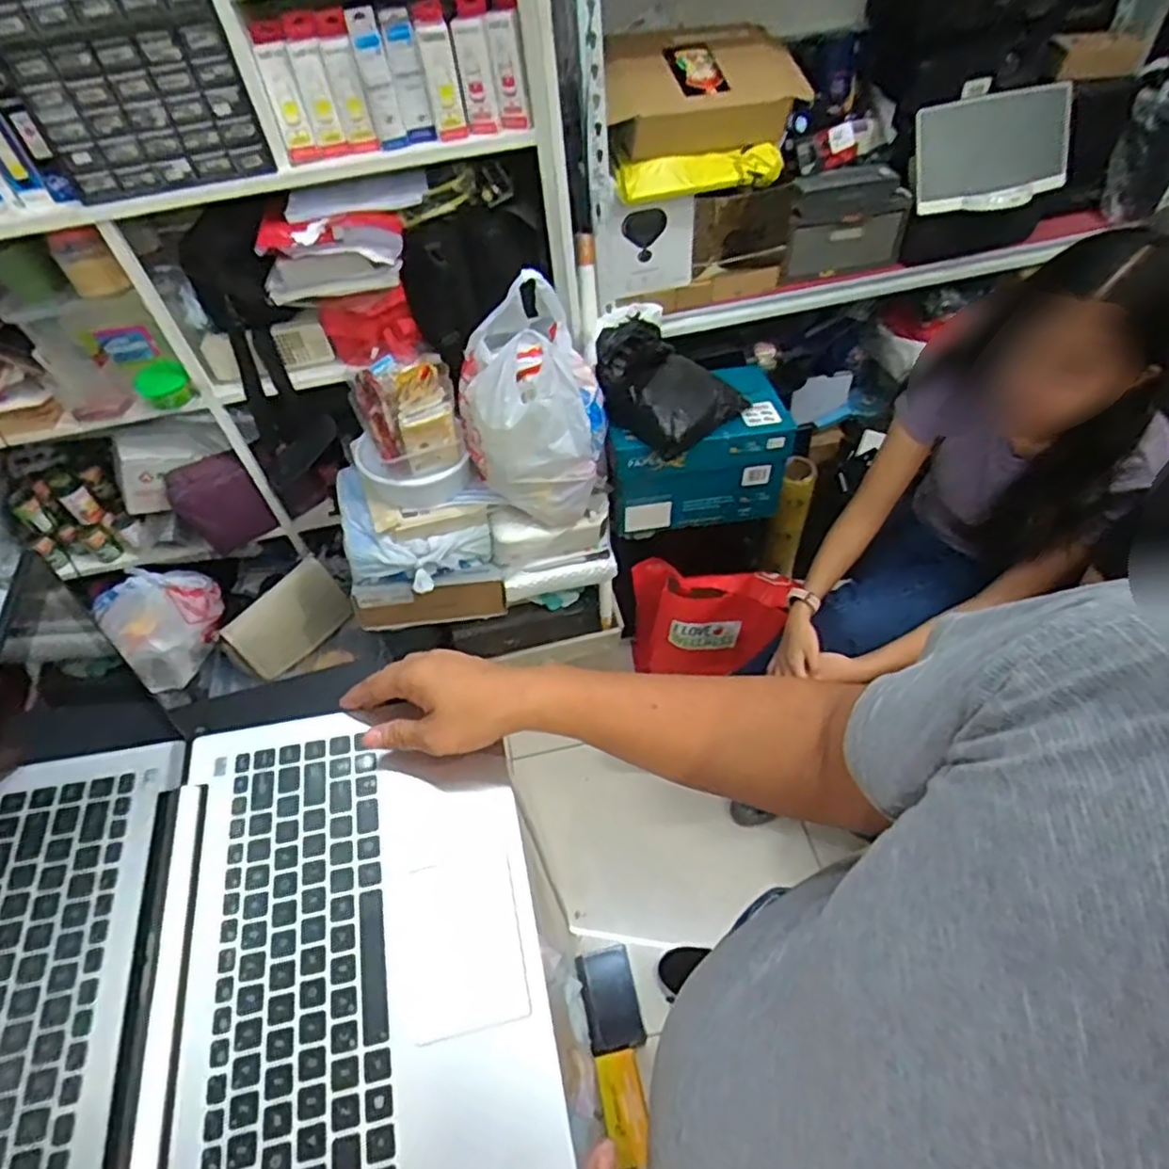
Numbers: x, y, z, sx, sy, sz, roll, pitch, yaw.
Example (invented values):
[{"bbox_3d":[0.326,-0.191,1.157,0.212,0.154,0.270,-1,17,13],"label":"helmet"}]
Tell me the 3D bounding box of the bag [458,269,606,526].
[{"bbox_3d":[-0.094,-0.299,1.222,0.231,0.331,0.239,-23,53,-13],"label":"bag"}]

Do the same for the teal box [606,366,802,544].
[{"bbox_3d":[0.221,-0.277,1.429,0.349,0.237,0.231,-9,51,-2],"label":"teal box"}]

